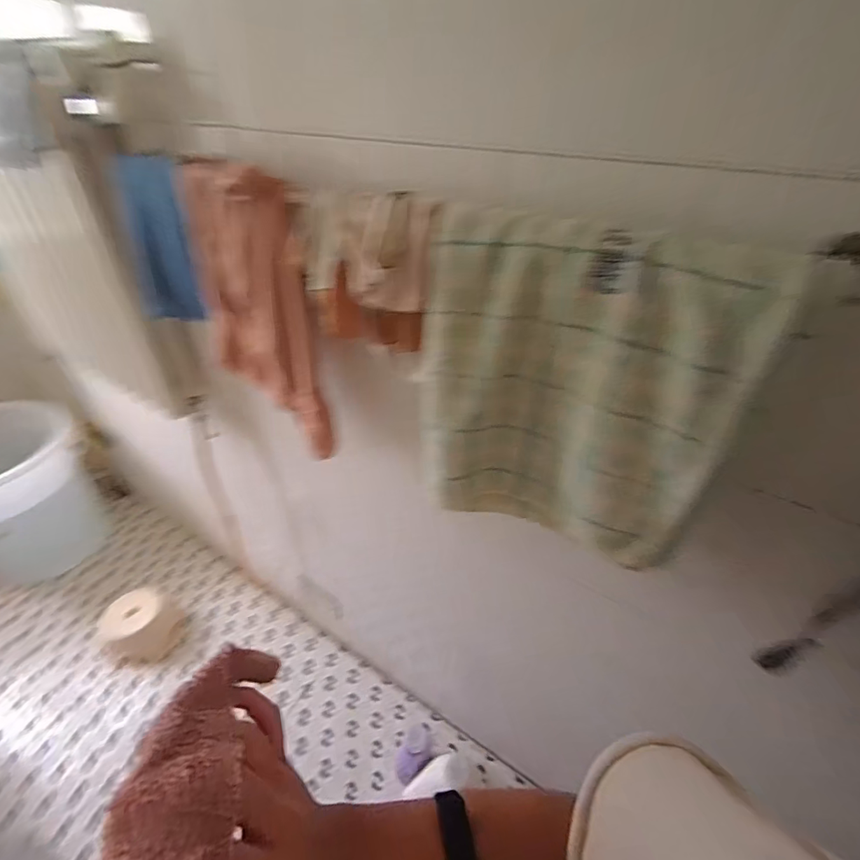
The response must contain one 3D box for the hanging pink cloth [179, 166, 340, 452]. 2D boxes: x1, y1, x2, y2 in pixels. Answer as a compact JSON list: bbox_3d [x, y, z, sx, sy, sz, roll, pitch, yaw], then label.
[{"bbox_3d":[-0.277,-0.181,0.683,0.256,0.415,0.046,27,44,27],"label":"hanging pink cloth"}]

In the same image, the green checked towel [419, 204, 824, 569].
[{"bbox_3d":[0.140,-0.035,0.464,0.334,0.333,0.088,18,40,18],"label":"green checked towel"}]

